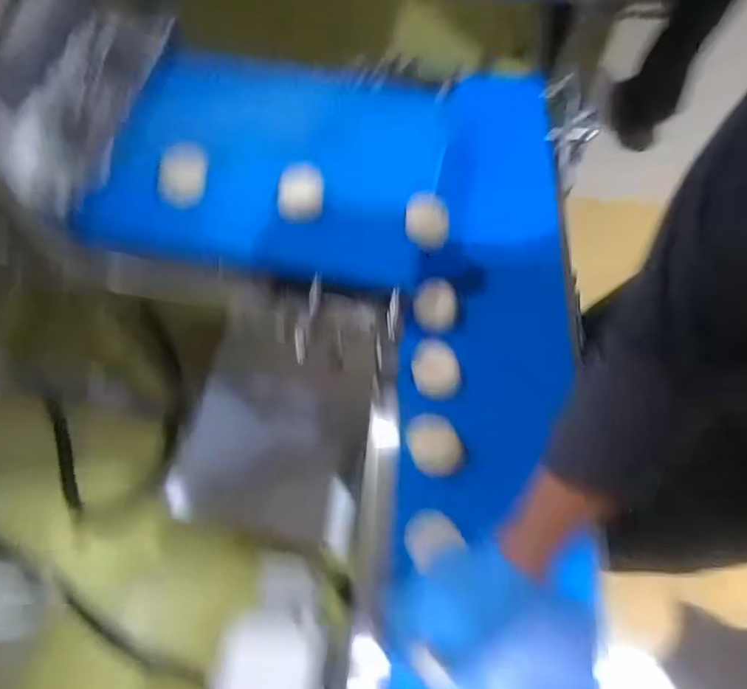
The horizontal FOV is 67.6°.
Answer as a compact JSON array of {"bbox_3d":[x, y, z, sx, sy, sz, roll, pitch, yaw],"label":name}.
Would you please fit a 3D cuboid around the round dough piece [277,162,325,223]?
[{"bbox_3d":[-0.087,-0.183,0.668,0.056,0.039,0.055,-3,62,-1],"label":"round dough piece"}]

